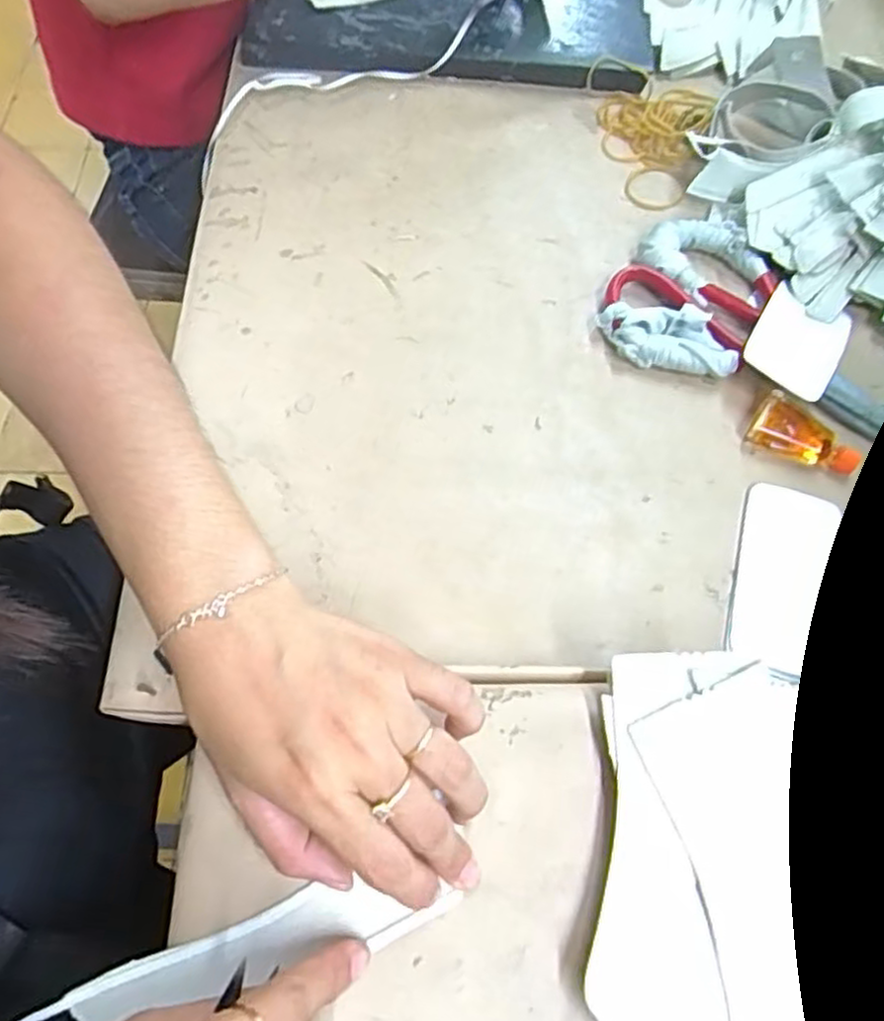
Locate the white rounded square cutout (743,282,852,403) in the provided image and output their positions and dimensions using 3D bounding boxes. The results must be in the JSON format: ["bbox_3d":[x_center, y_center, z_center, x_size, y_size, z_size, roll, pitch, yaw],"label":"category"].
[{"bbox_3d":[0.221,-0.105,0.437,0.054,0.004,0.082,35,63,3],"label":"white rounded square cutout"}]

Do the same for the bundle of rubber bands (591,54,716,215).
[{"bbox_3d":[0.158,-0.276,0.512,0.082,0.024,0.125,-2,65,-3],"label":"bundle of rubber bands"}]

